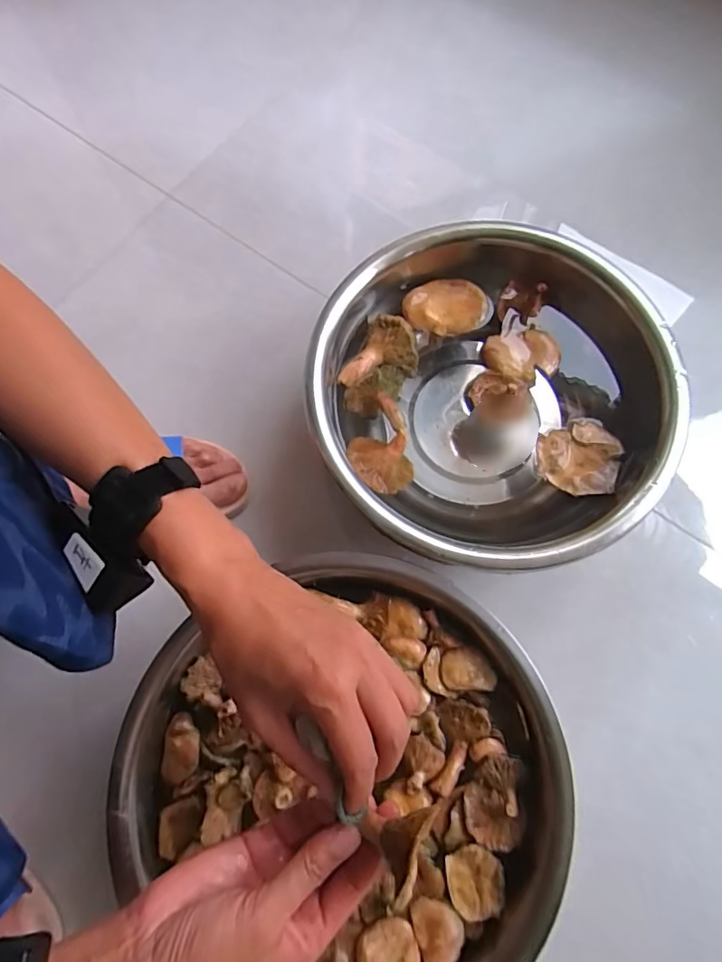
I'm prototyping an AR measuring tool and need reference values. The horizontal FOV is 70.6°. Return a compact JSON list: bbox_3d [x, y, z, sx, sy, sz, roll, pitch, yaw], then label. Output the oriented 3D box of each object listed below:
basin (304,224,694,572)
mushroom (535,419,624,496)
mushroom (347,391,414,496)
[{"bbox_3d":[0.115,-0.071,0.504,0.305,0.136,0.317,0,73,-1],"label":"basin"},{"bbox_3d":[0.200,-0.023,0.472,0.071,0.015,0.069,21,74,5],"label":"mushroom"},{"bbox_3d":[0.016,-0.033,0.480,0.058,0.021,0.091,-20,75,-7],"label":"mushroom"}]

